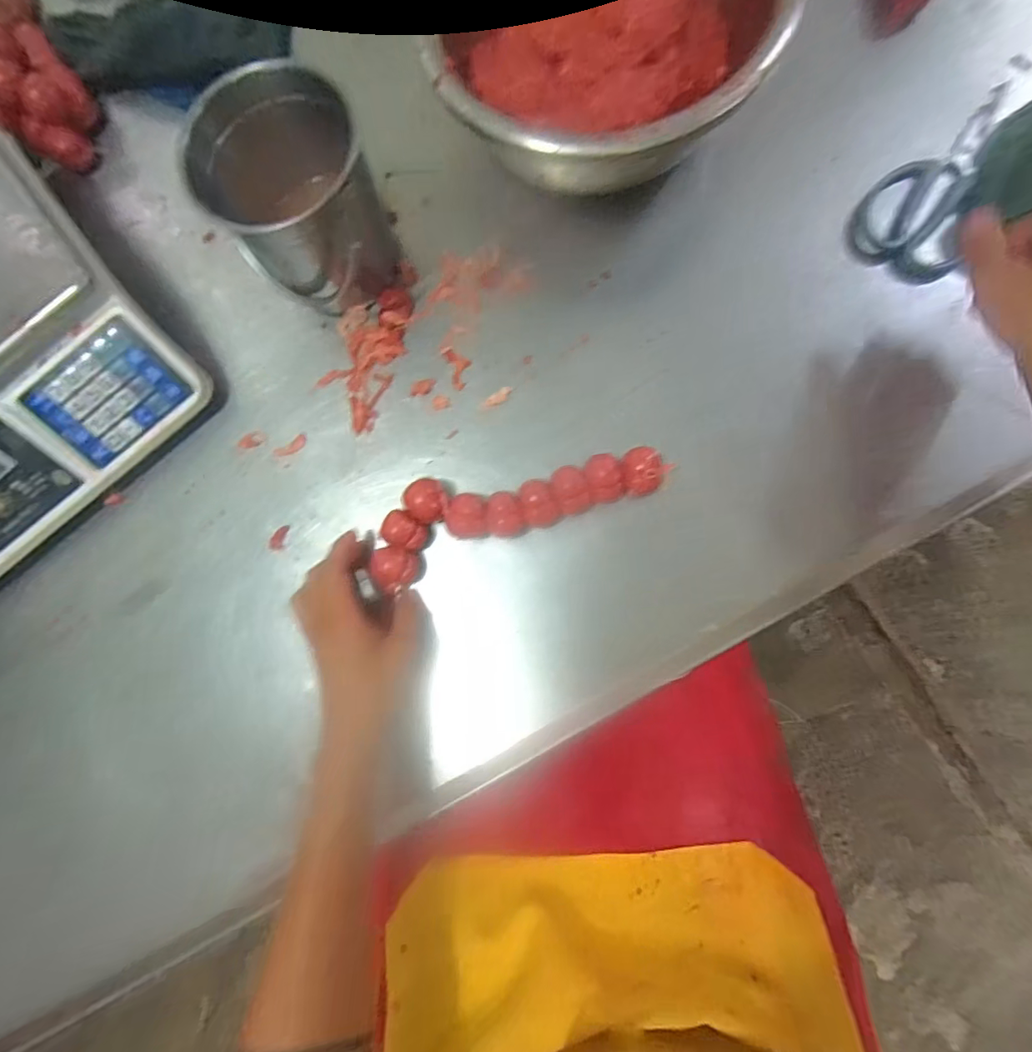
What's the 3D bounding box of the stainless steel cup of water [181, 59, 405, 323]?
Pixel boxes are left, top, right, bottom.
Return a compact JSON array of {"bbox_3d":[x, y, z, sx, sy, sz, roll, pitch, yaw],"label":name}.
[{"bbox_3d":[-0.174,-0.266,0.416,0.116,0.135,0.121,-1,82,6],"label":"stainless steel cup of water"}]

